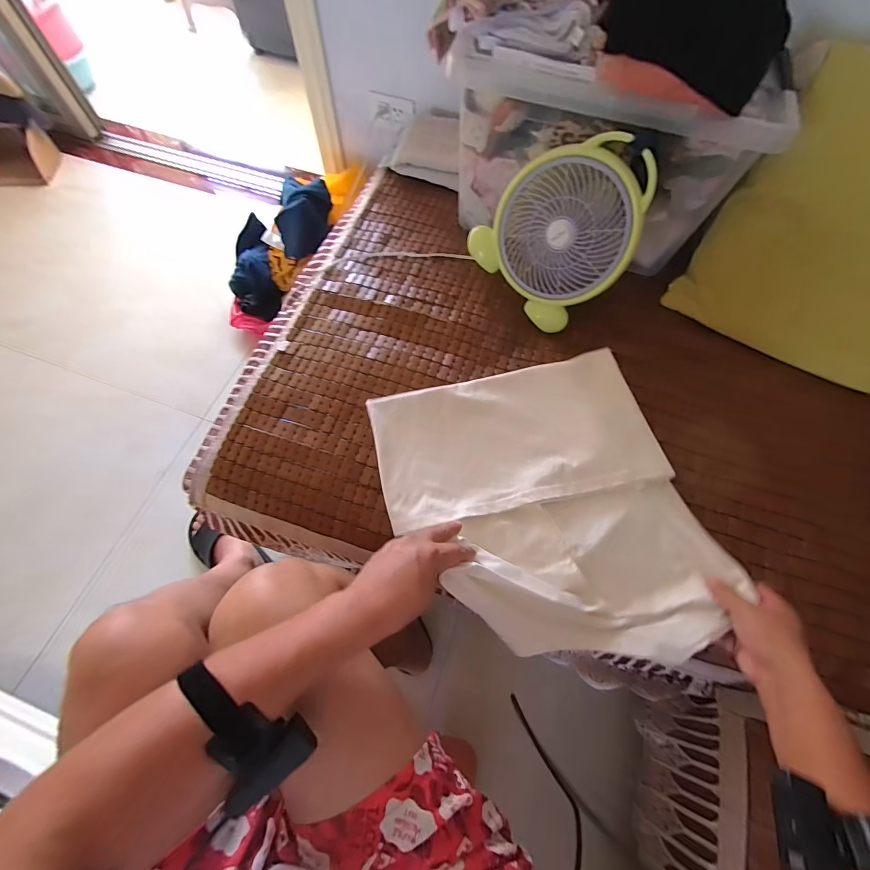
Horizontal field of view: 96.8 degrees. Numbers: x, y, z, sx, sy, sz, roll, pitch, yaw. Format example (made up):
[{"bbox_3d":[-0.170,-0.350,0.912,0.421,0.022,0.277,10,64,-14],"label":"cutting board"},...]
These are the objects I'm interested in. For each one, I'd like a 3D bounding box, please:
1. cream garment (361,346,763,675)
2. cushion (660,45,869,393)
[{"bbox_3d":[0.145,0.083,0.514,0.422,0.120,0.422,-1,67,2],"label":"cream garment"},{"bbox_3d":[0.662,-0.313,0.612,0.381,0.392,0.092,30,42,11],"label":"cushion"}]

